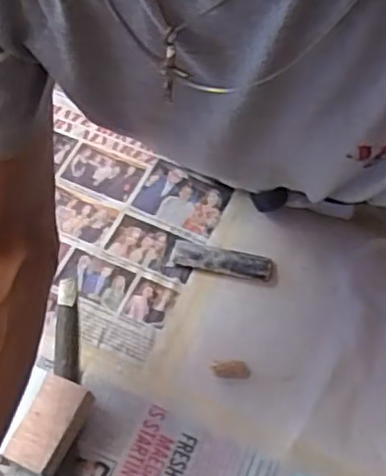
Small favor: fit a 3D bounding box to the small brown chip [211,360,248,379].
[{"bbox_3d":[0.032,0.112,0.571,0.031,0.004,0.016,7,57,0],"label":"small brown chip"}]

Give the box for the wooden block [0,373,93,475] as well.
[{"bbox_3d":[-0.110,0.147,0.520,0.040,0.029,0.070,22,59,9],"label":"wooden block"}]

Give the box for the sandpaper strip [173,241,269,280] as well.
[{"bbox_3d":[0.026,0.022,0.624,0.092,0.009,0.027,14,58,4],"label":"sandpaper strip"}]

